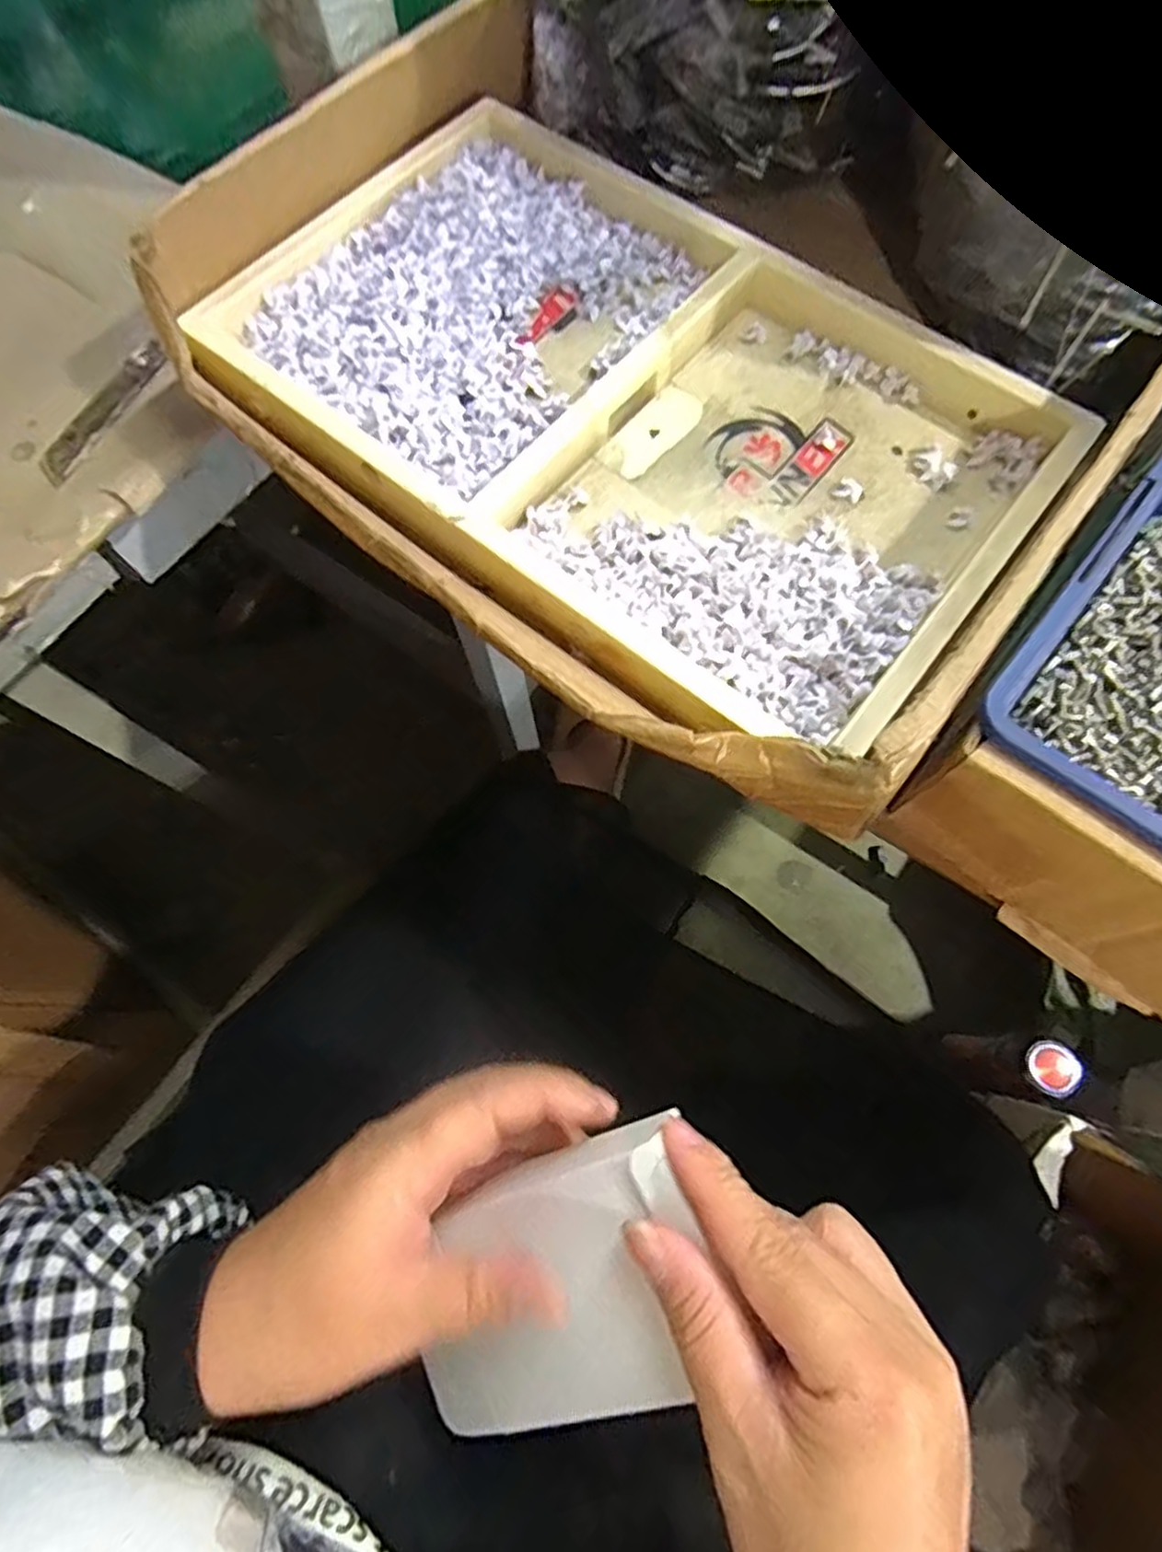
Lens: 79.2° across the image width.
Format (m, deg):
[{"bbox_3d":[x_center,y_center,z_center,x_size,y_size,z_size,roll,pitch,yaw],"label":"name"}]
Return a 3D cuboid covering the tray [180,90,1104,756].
[{"bbox_3d":[0.018,-0.156,0.289,0.319,0.027,0.194,36,76,13],"label":"tray"}]

